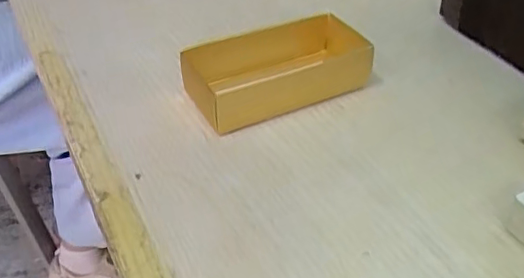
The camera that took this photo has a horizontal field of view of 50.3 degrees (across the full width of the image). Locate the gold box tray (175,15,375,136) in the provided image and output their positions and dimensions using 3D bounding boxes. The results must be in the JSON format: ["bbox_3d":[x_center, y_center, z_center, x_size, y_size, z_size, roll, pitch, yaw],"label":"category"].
[{"bbox_3d":[0.012,-0.047,0.371,0.114,0.031,0.058,-20,44,-21],"label":"gold box tray"}]

